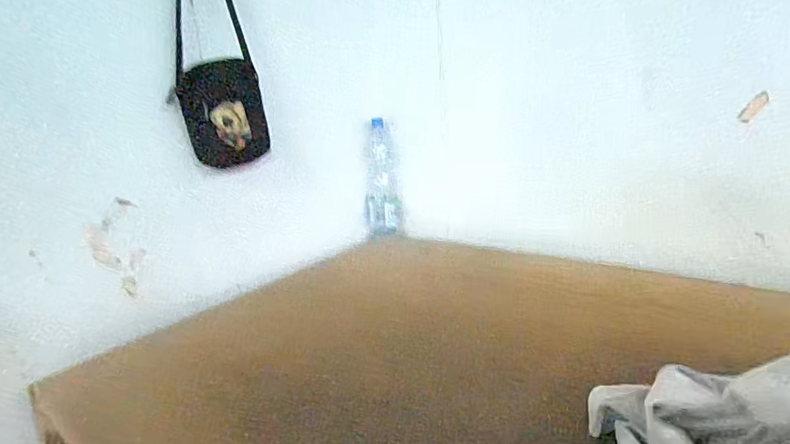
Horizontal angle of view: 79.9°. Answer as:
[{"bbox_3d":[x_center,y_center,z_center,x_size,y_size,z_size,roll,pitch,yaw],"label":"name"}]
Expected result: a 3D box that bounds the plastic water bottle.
[{"bbox_3d":[-0.037,-0.125,1.322,0.074,0.305,0.075,4,16,27],"label":"plastic water bottle"}]

